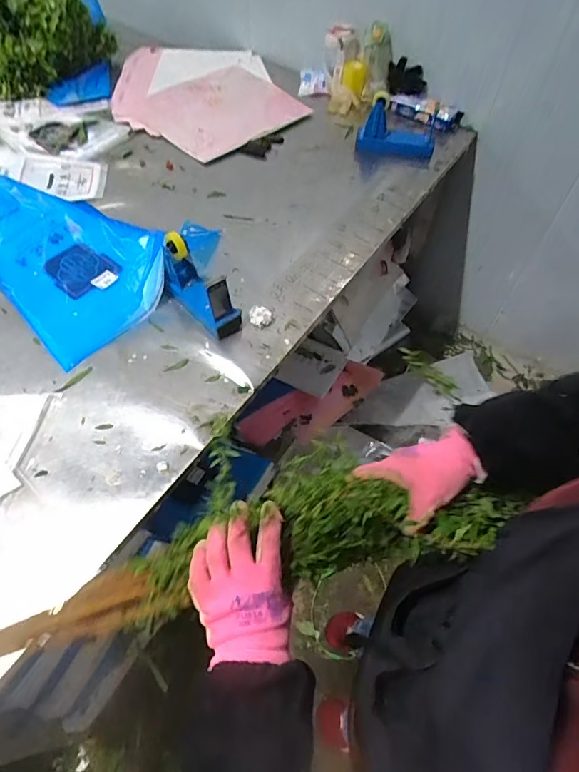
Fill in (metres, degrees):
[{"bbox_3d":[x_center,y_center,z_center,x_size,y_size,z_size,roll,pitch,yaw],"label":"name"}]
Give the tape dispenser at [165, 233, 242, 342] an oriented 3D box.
[{"bbox_3d":[-0.166,-0.191,0.860,0.067,0.130,0.169,-38,65,-23],"label":"tape dispenser"}]

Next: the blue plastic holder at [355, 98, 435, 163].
[{"bbox_3d":[0.298,-0.650,1.178,0.238,0.120,0.094,-6,56,-30],"label":"blue plastic holder"}]

